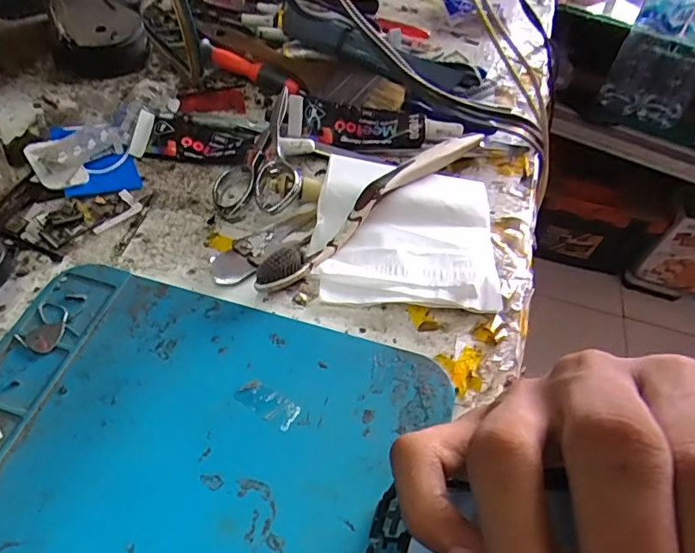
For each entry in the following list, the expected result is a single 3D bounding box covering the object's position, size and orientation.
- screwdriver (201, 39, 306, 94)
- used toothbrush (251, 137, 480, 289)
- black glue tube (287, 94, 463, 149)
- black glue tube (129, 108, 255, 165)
[{"bbox_3d":[-0.068,-0.145,0.360,0.085,0.015,0.011,26,54,14],"label":"screwdriver"},{"bbox_3d":[0.017,-0.041,0.281,0.169,0.022,0.013,-36,64,-28],"label":"used toothbrush"},{"bbox_3d":[0.017,-0.098,0.321,0.108,0.011,0.031,9,52,2],"label":"black glue tube"},{"bbox_3d":[-0.096,-0.085,0.315,0.072,0.013,0.033,7,52,0],"label":"black glue tube"}]

